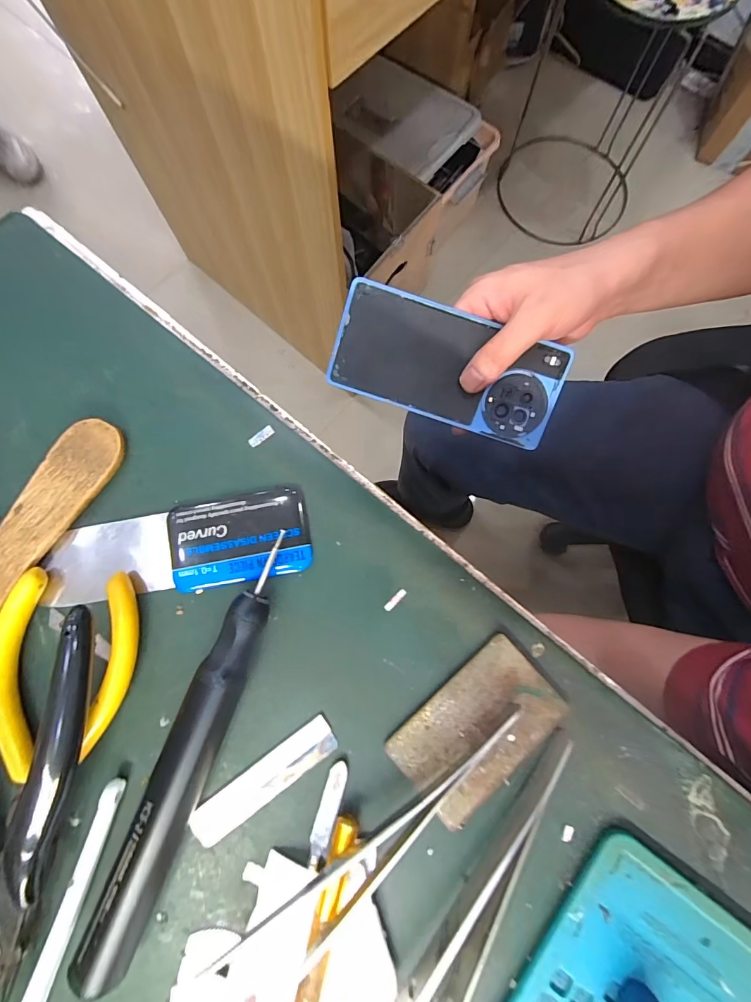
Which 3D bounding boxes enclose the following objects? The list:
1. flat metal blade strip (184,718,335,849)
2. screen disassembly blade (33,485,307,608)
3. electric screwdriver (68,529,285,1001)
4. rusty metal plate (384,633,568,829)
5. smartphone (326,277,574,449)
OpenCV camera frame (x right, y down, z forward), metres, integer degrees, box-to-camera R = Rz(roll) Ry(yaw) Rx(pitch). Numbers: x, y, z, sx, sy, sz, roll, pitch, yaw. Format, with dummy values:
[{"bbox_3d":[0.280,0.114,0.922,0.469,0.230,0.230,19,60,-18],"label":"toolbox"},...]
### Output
[{"bbox_3d":[-0.040,0.100,0.145,0.056,0.004,0.013,-35,81,-7],"label":"flat metal blade strip"},{"bbox_3d":[-0.078,0.018,0.160,0.102,0.004,0.035,-10,78,-3],"label":"screen disassembly blade"},{"bbox_3d":[-0.062,0.082,0.141,0.015,0.016,0.142,21,79,4],"label":"electric screwdriver"},{"bbox_3d":[0.038,0.083,0.148,0.059,0.004,0.037,-41,82,-7],"label":"rusty metal plate"},{"bbox_3d":[0.051,-0.095,0.285,0.161,0.005,0.072,18,103,-3],"label":"smartphone"}]

